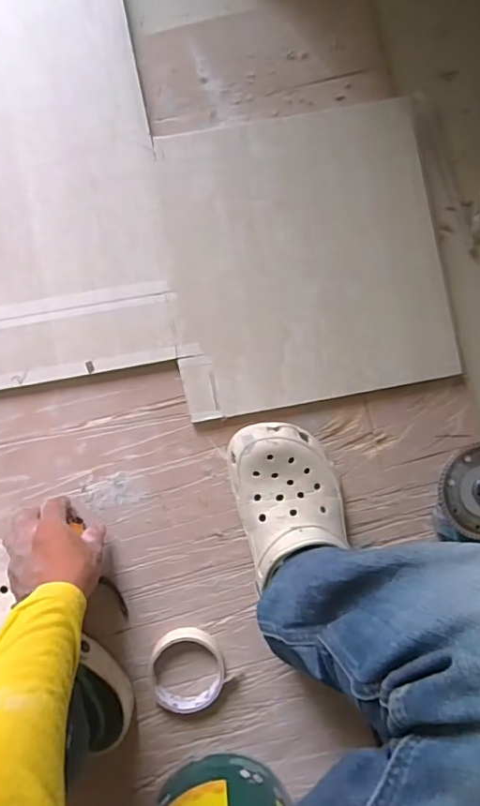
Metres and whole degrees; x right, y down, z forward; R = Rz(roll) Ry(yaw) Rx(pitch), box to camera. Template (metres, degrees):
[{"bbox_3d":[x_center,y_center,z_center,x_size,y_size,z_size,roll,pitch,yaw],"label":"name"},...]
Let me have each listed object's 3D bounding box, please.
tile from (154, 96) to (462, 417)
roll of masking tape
[{"bbox_3d":[0.073,-0.166,0.603,0.305,0.011,0.320,-10,90,-2],"label":"tile"},{"bbox_3d":[-0.059,0.298,0.598,0.081,0.024,0.091,-5,91,-3],"label":"roll of masking tape"}]

